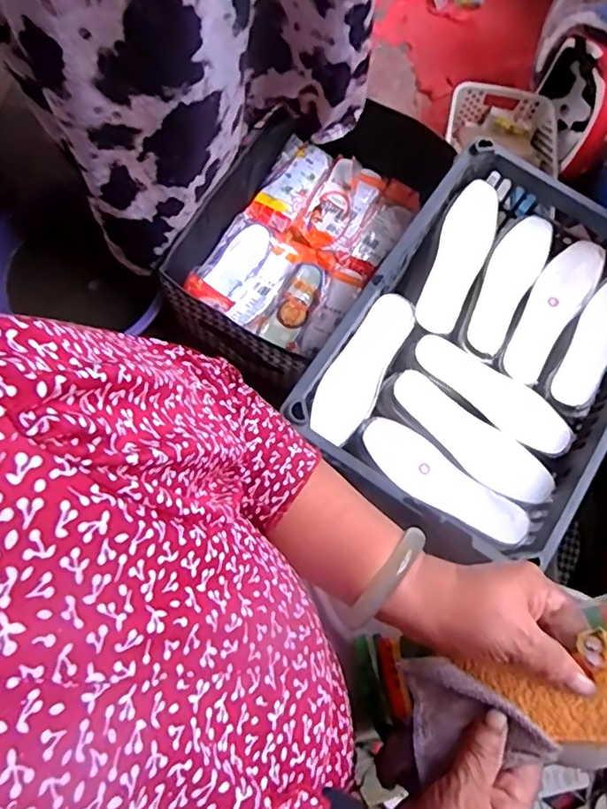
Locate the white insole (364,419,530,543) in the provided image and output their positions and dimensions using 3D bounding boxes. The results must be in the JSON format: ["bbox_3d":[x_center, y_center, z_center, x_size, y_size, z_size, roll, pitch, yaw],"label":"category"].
[{"bbox_3d":[0.167,0.095,0.673,0.215,0.027,0.070,35,77,7],"label":"white insole"}]

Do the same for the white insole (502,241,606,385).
[{"bbox_3d":[0.341,-0.131,0.768,0.069,0.016,0.226,35,77,7],"label":"white insole"}]

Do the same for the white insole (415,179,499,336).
[{"bbox_3d":[0.214,-0.203,0.769,0.068,0.022,0.228,25,76,4],"label":"white insole"}]

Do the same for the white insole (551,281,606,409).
[{"bbox_3d":[0.396,-0.090,0.755,0.065,0.023,0.215,38,77,7],"label":"white insole"}]

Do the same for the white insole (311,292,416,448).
[{"bbox_3d":[0.076,-0.050,0.725,0.067,0.019,0.213,27,76,5],"label":"white insole"}]

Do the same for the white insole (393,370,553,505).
[{"bbox_3d":[0.211,0.044,0.716,0.225,0.020,0.067,37,77,7],"label":"white insole"}]

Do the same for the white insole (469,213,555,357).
[{"bbox_3d":[0.282,-0.170,0.778,0.067,0.009,0.221,31,76,6],"label":"white insole"}]

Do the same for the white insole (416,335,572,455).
[{"bbox_3d":[0.246,-0.017,0.725,0.218,0.011,0.065,39,76,7],"label":"white insole"}]

